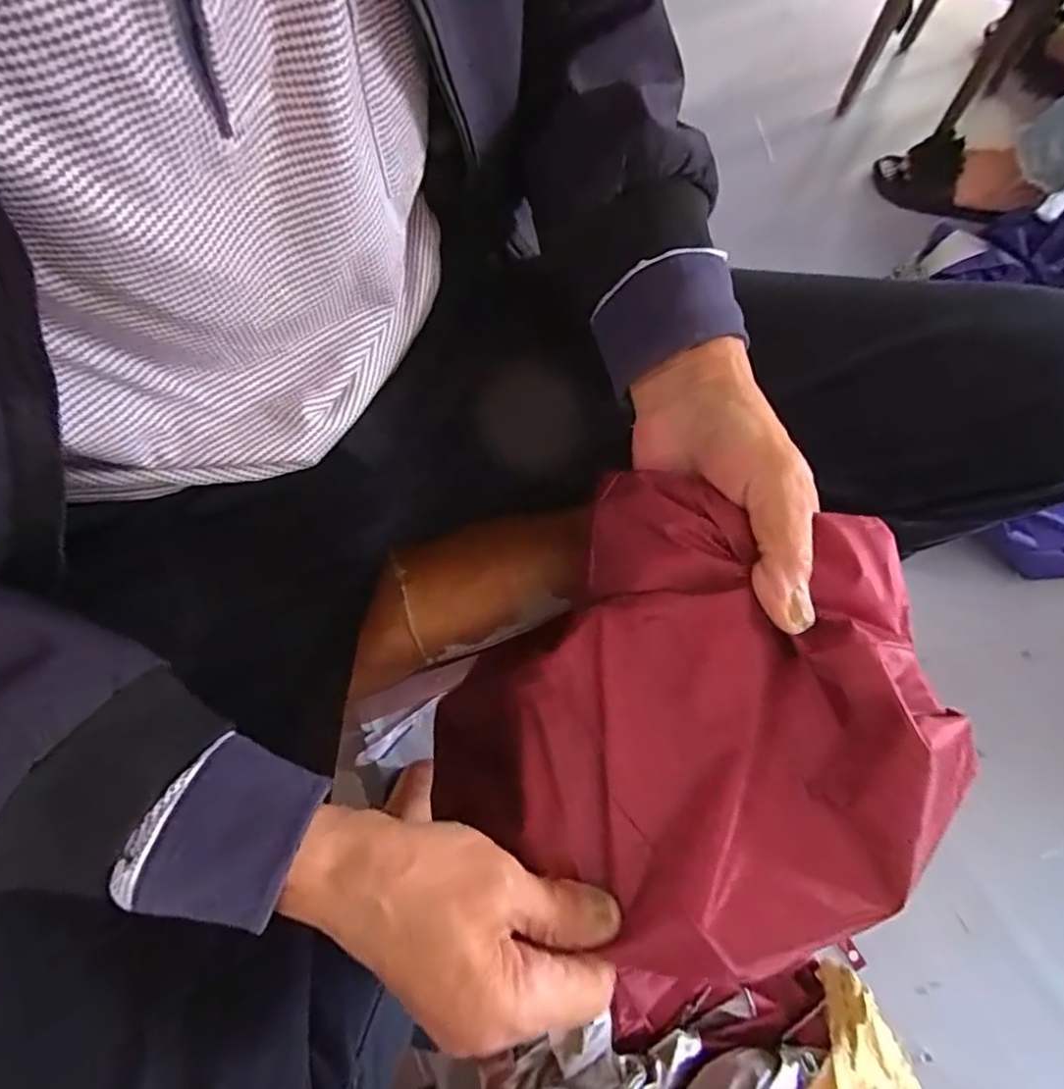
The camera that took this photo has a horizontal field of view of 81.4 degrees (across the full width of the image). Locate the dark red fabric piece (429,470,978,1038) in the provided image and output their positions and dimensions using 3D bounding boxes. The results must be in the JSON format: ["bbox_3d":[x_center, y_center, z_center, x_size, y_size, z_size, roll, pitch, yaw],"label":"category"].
[{"bbox_3d":[0.073,0.082,0.282,0.194,0.087,0.197,1,70,-2],"label":"dark red fabric piece"}]

